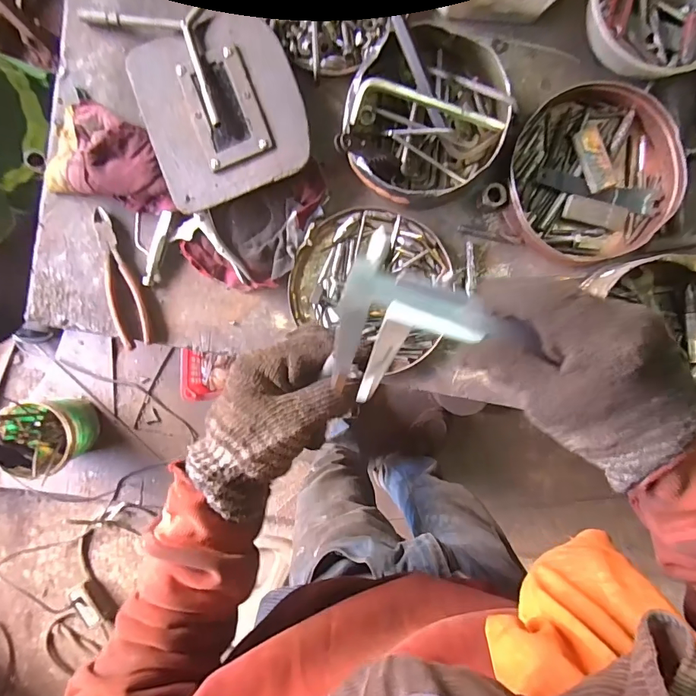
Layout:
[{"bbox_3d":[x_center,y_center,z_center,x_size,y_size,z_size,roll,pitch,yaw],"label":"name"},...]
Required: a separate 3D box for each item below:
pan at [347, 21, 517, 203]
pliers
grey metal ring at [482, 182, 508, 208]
[{"bbox_3d":[0.095,-0.272,0.500,0.181,0.059,0.201,45,91,-4],"label":"pan"},{"bbox_3d":[-0.293,-0.086,0.540,0.044,0.010,0.173,-14,94,-1],"label":"pliers"},{"bbox_3d":[0.179,-0.188,0.527,0.031,0.014,0.029,0,93,-2],"label":"grey metal ring"}]

